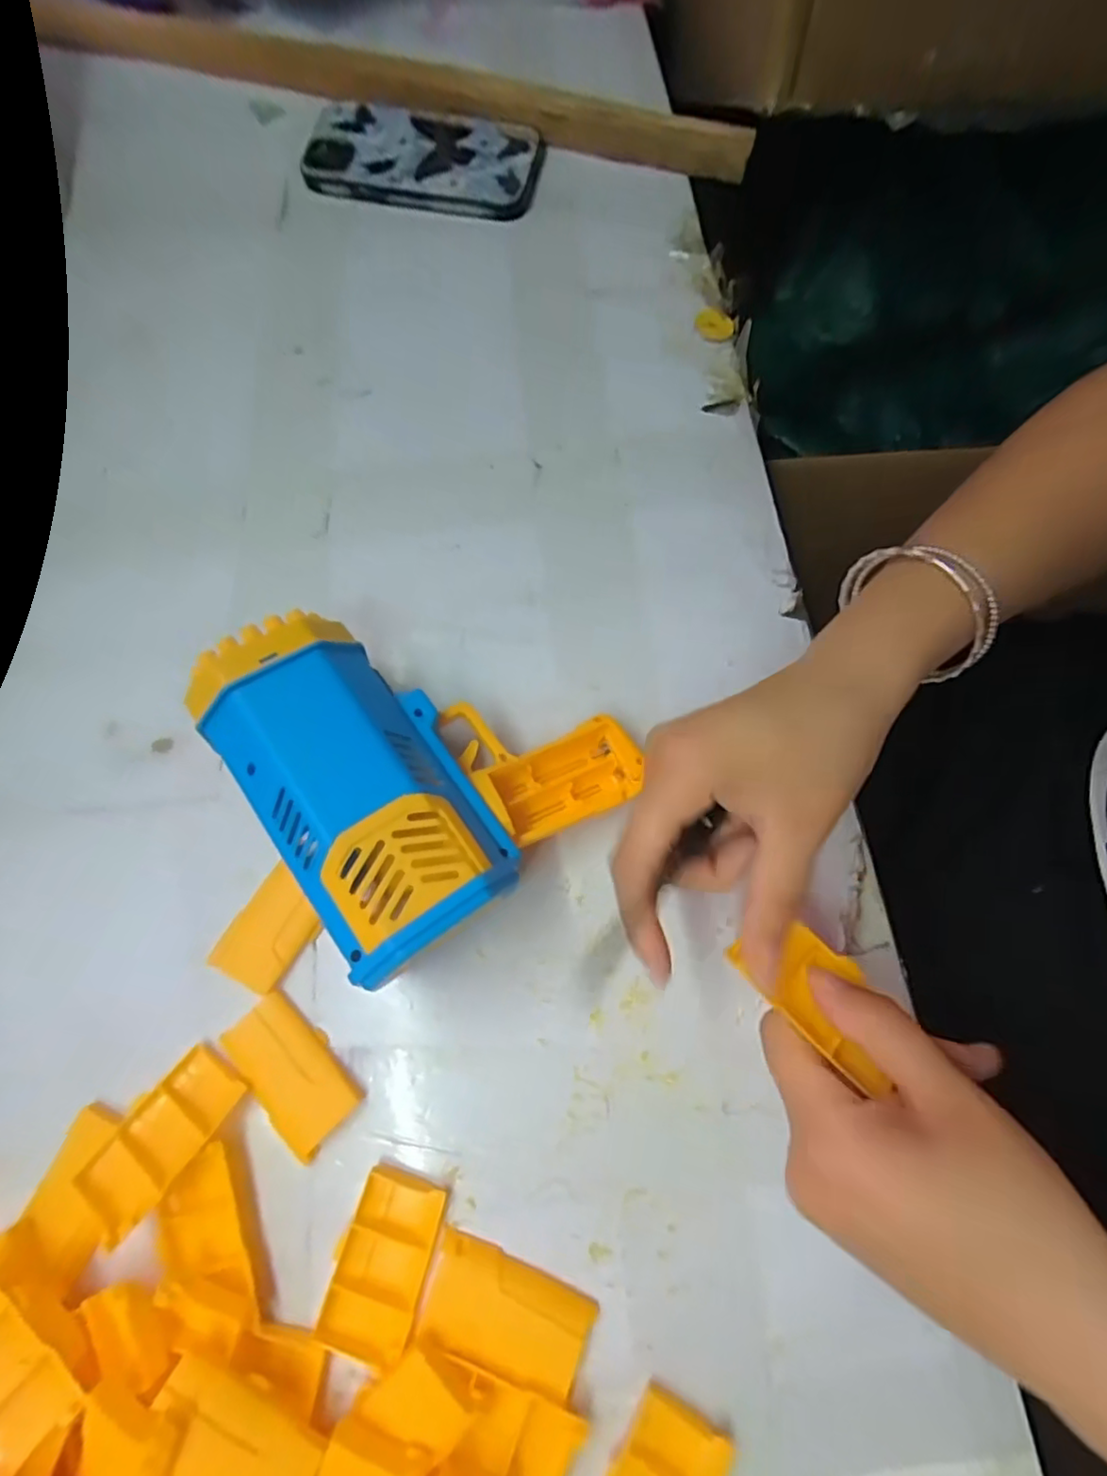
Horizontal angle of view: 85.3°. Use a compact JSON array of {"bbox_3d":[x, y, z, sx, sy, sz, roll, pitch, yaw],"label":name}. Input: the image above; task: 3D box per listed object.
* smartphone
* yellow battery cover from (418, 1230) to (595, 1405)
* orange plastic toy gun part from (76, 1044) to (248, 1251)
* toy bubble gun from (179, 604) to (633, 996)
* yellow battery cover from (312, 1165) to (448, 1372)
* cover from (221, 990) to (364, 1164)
[{"bbox_3d":[-0.091,-0.411,0.420,0.158,0.012,0.086,10,75,5],"label":"smartphone"},{"bbox_3d":[-0.019,0.232,0.241,0.065,0.009,0.033,20,76,7],"label":"yellow battery cover"},{"bbox_3d":[-0.166,0.168,0.255,0.036,0.004,0.064,27,62,21],"label":"orange plastic toy gun part"},{"bbox_3d":[-0.055,0.004,0.271,0.149,0.081,0.151,-36,76,-8],"label":"toy bubble gun"},{"bbox_3d":[-0.070,0.216,0.247,0.036,0.008,0.065,15,75,6],"label":"yellow battery cover"},{"bbox_3d":[-0.116,0.148,0.268,0.035,0.007,0.063,-40,77,-9],"label":"cover"}]

